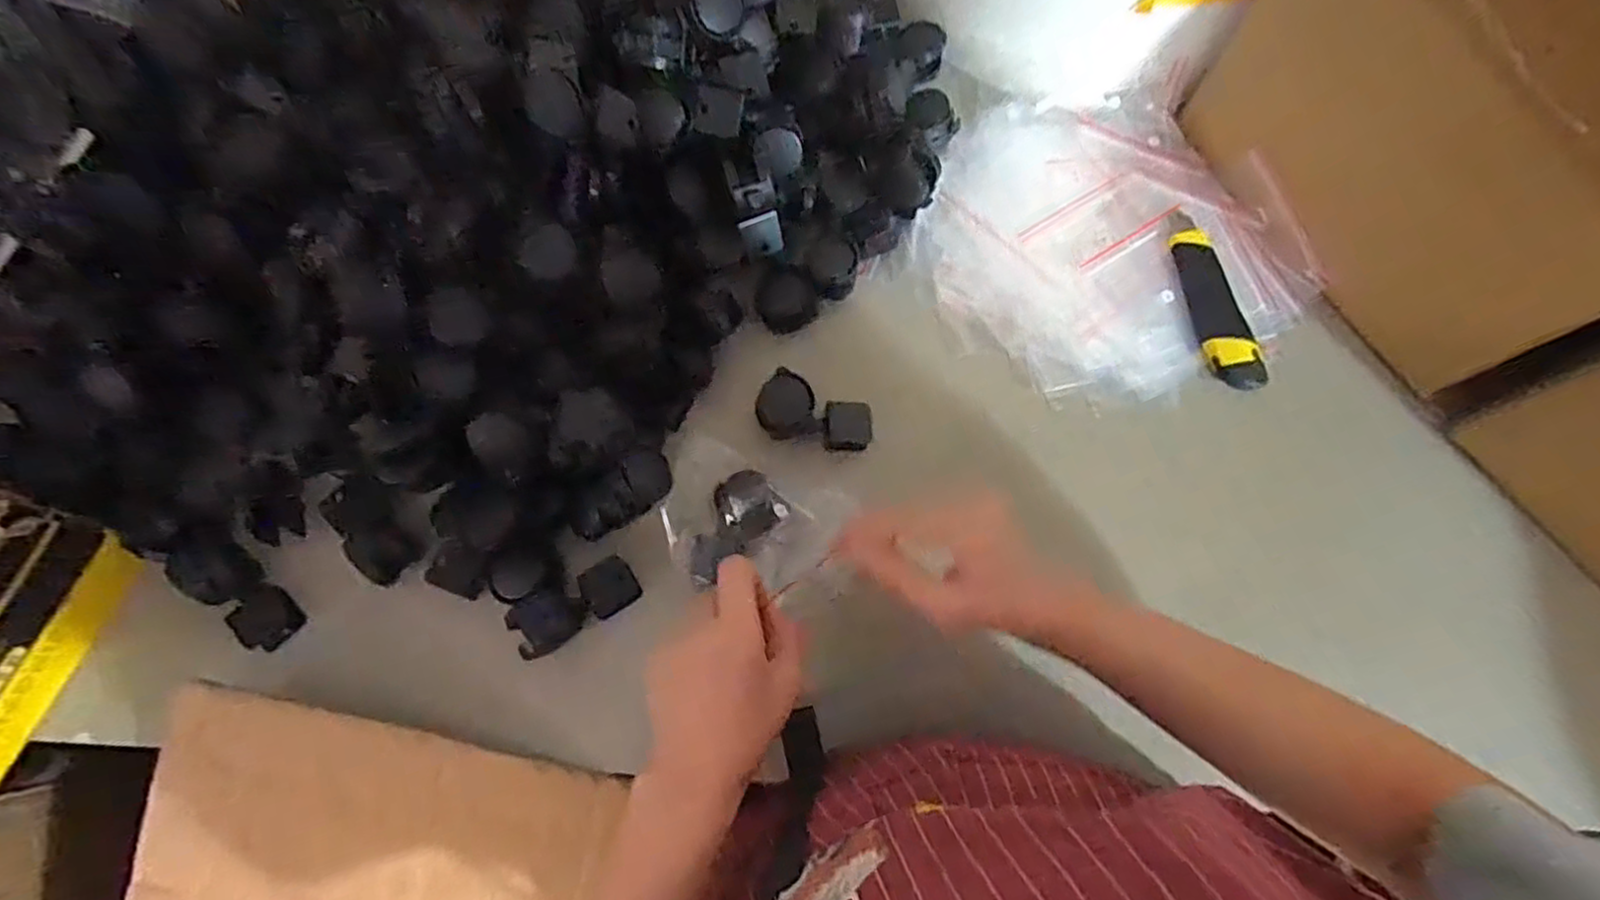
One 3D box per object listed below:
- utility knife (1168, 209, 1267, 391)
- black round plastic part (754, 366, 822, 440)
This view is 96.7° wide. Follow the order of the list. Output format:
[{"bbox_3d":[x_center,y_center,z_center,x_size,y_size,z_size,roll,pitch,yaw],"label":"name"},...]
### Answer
[{"bbox_3d":[0.331,-0.124,0.572,0.038,0.018,0.159,-9,72,-3],"label":"utility knife"},{"bbox_3d":[-0.011,-0.034,0.535,0.042,0.022,0.049,-23,73,-8],"label":"black round plastic part"}]

